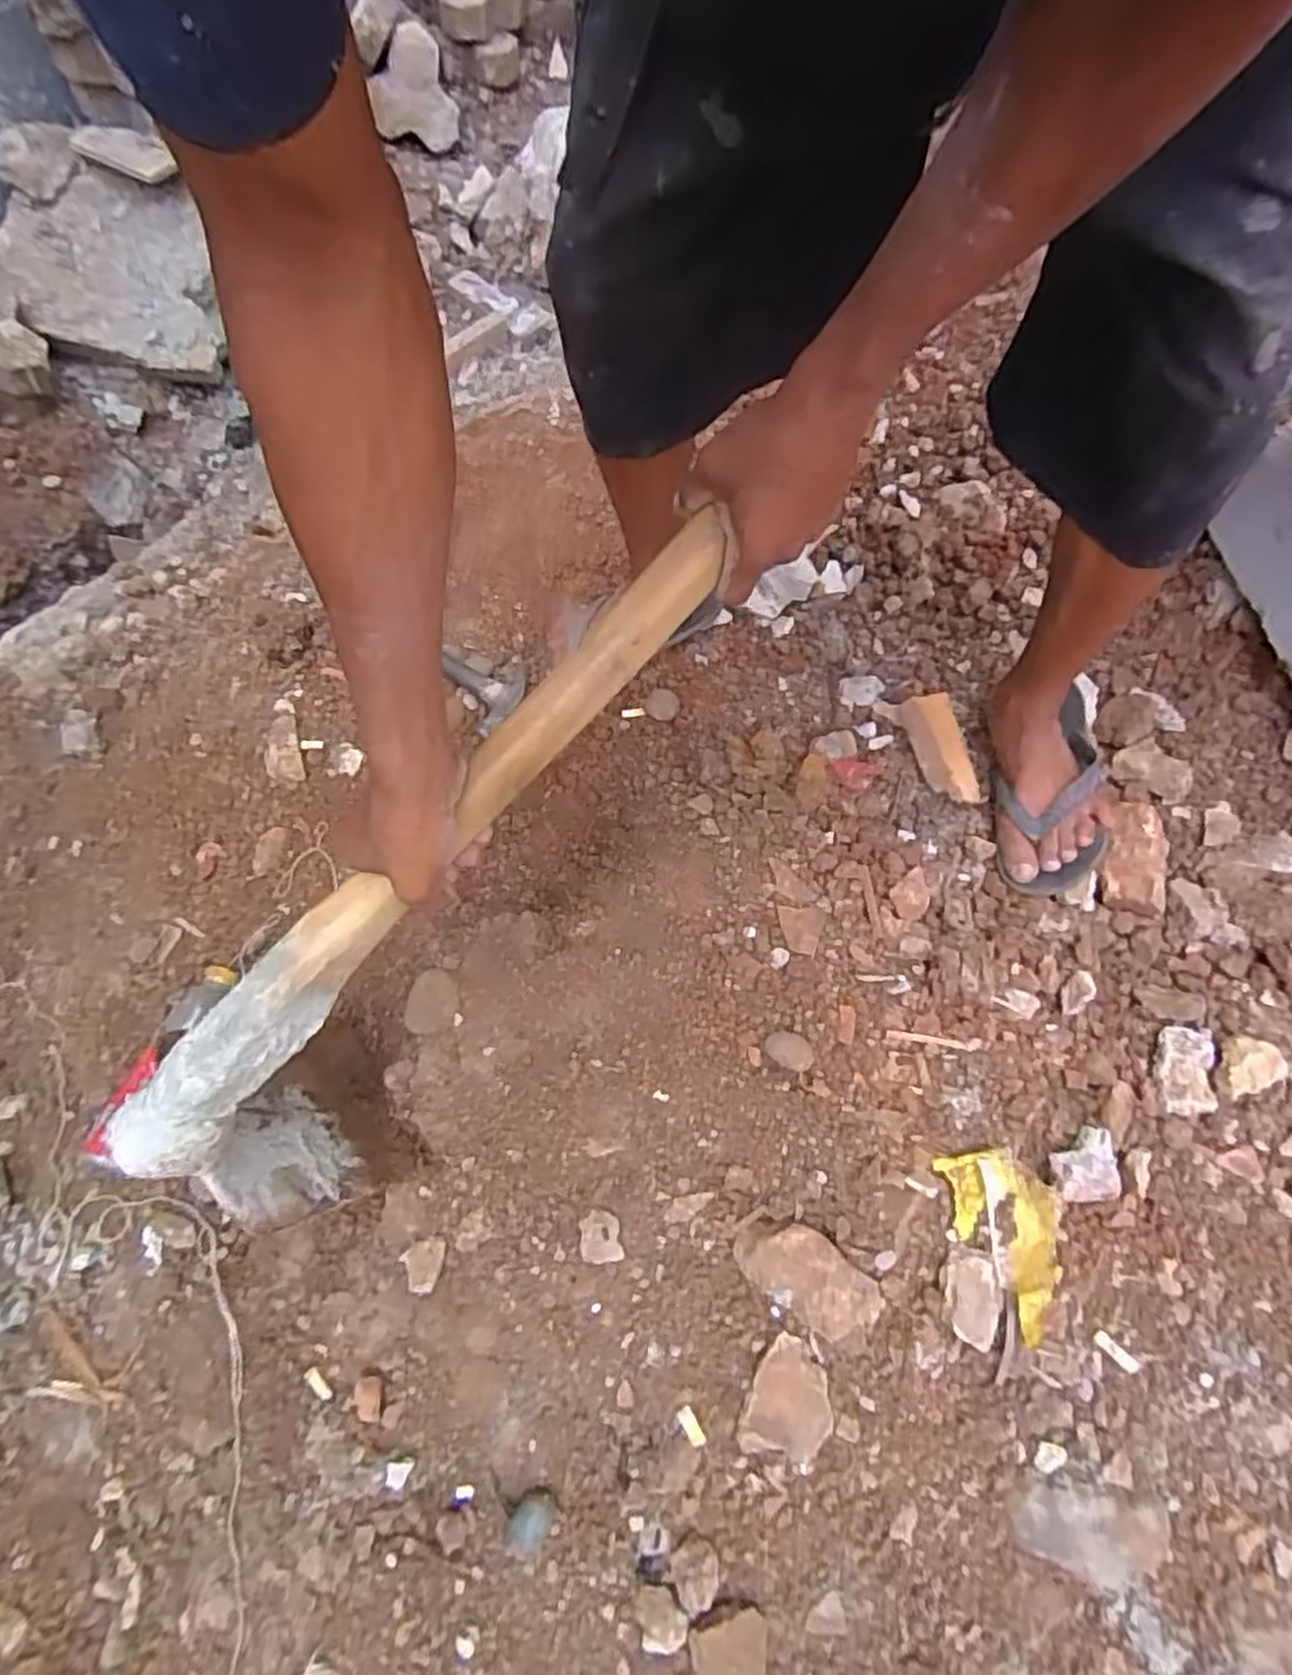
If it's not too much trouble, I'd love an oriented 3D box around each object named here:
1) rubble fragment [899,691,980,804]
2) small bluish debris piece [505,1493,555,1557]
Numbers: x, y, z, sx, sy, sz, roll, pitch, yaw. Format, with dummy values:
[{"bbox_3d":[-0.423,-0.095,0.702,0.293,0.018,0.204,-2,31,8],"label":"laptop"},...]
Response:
[{"bbox_3d":[0.326,-0.095,0.858,0.048,0.040,0.134,-14,68,-2],"label":"rubble fragment"},{"bbox_3d":[-0.086,0.509,0.577,0.030,0.012,0.038,26,71,10],"label":"small bluish debris piece"}]

